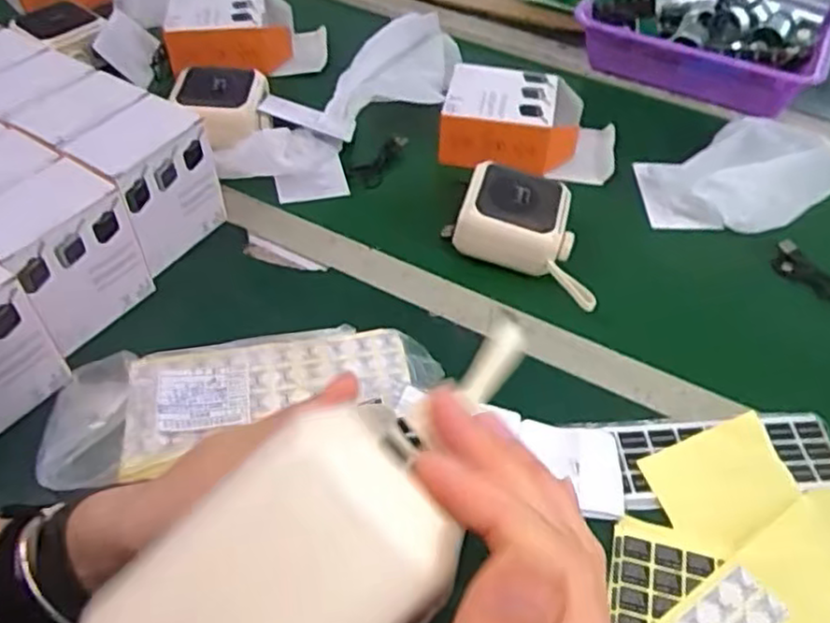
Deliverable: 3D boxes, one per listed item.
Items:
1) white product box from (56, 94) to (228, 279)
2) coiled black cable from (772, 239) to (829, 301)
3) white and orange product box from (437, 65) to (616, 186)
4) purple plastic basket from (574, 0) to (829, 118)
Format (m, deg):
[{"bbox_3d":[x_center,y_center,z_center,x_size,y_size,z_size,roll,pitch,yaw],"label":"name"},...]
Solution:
[{"bbox_3d":[-0.227,-0.106,0.601,0.067,0.115,0.098,22,52,16],"label":"white product box"},{"bbox_3d":[0.360,-0.033,0.635,0.026,0.020,0.076,-25,55,-22],"label":"coiled black cable"},{"bbox_3d":[0.121,-0.196,0.735,0.178,0.065,0.105,9,50,6],"label":"white and orange product box"},{"bbox_3d":[0.338,-0.334,0.819,0.272,0.076,0.170,24,53,18],"label":"purple plastic basket"}]

